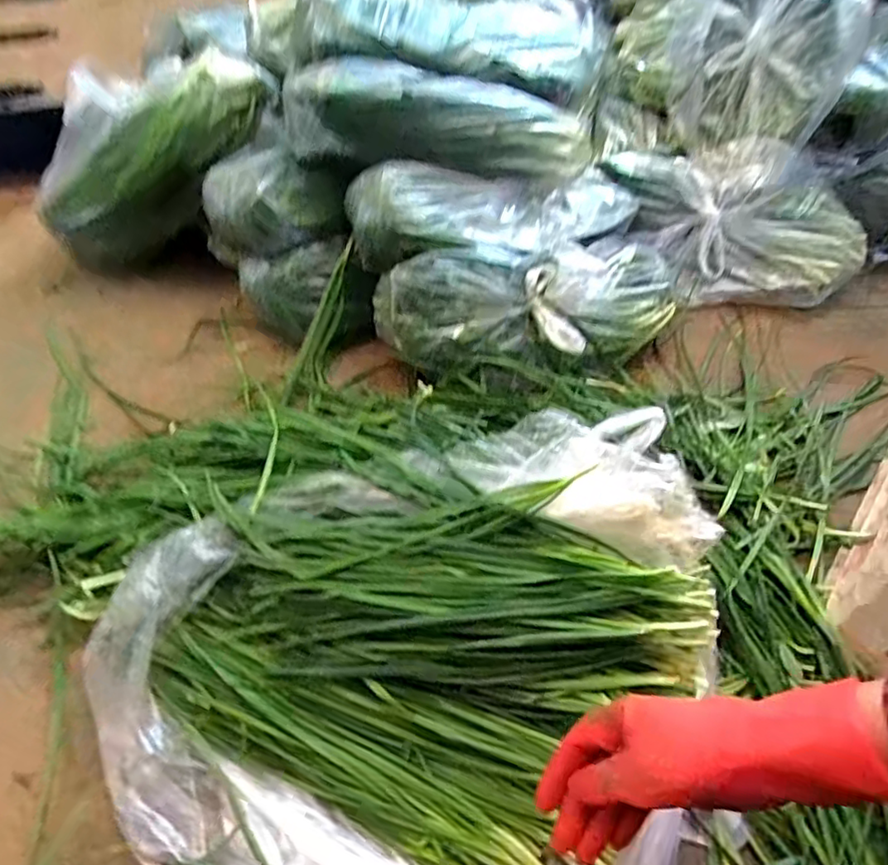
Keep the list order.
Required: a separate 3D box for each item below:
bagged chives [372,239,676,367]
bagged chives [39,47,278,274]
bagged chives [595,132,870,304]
[{"bbox_3d":[0.141,-0.185,0.827,0.456,0.125,0.188,-12,51,-10],"label":"bagged chives"},{"bbox_3d":[-0.463,-0.427,0.900,0.426,0.217,0.154,-31,50,14],"label":"bagged chives"},{"bbox_3d":[0.483,-0.360,1.013,0.425,0.161,0.252,29,55,22],"label":"bagged chives"}]

